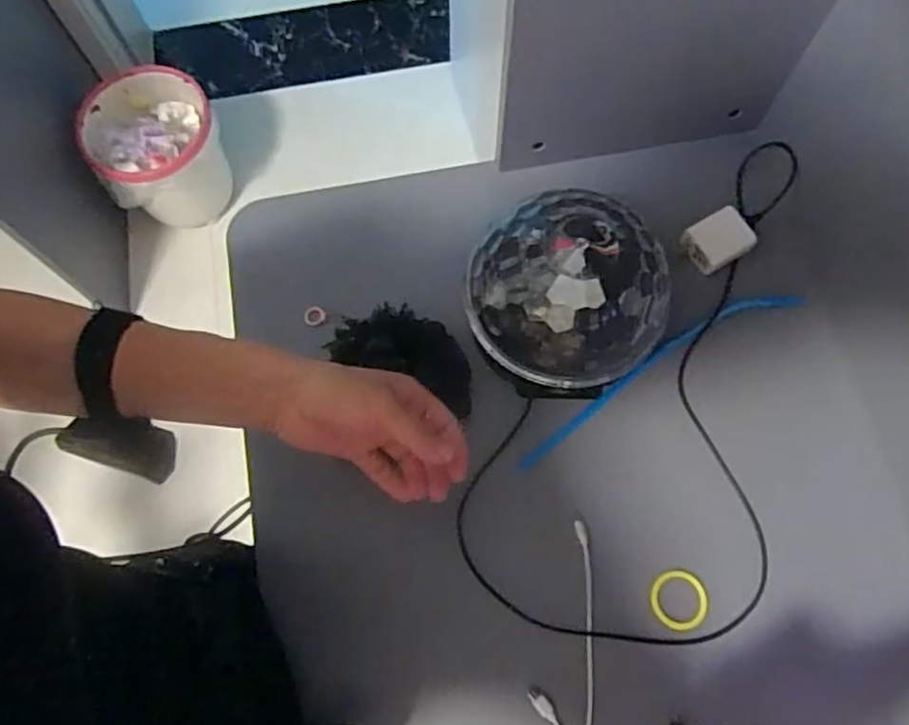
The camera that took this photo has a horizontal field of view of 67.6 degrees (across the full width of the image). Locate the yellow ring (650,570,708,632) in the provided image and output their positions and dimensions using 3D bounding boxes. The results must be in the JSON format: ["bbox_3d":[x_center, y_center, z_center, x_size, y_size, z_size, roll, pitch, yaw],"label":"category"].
[{"bbox_3d":[0.178,0.189,0.539,0.045,0.005,0.046,0,71,1],"label":"yellow ring"}]

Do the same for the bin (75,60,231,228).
[{"bbox_3d":[-0.598,-0.437,1.411,0.243,0.226,0.266,0,71,1],"label":"bin"}]

